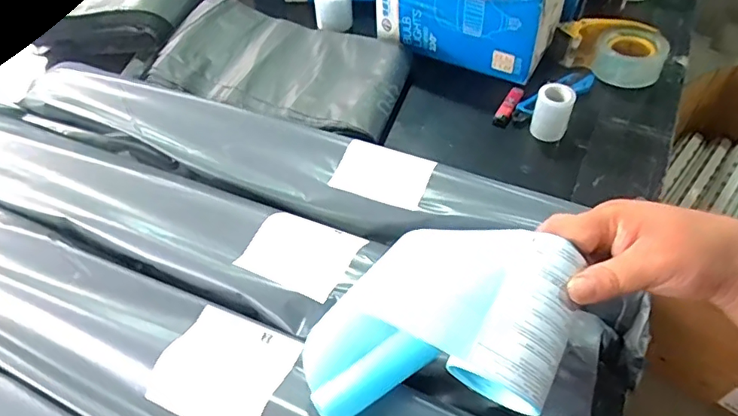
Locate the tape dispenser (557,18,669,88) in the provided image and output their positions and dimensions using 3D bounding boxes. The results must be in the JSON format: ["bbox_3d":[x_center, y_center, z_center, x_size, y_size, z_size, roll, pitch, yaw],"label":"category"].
[{"bbox_3d":[0.383,-0.249,0.831,0.156,0.072,0.087,20,54,17],"label":"tape dispenser"}]

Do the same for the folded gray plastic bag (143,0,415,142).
[{"bbox_3d":[-0.138,-0.240,0.844,0.394,0.036,0.257,14,53,12],"label":"folded gray plastic bag"}]

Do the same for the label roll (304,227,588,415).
[{"bbox_3d":[0.042,0.078,0.371,0.171,0.111,0.123,4,51,5],"label":"label roll"}]

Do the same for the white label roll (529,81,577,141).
[{"bbox_3d":[0.260,-0.134,0.746,0.052,0.071,0.044,17,53,15],"label":"white label roll"}]

